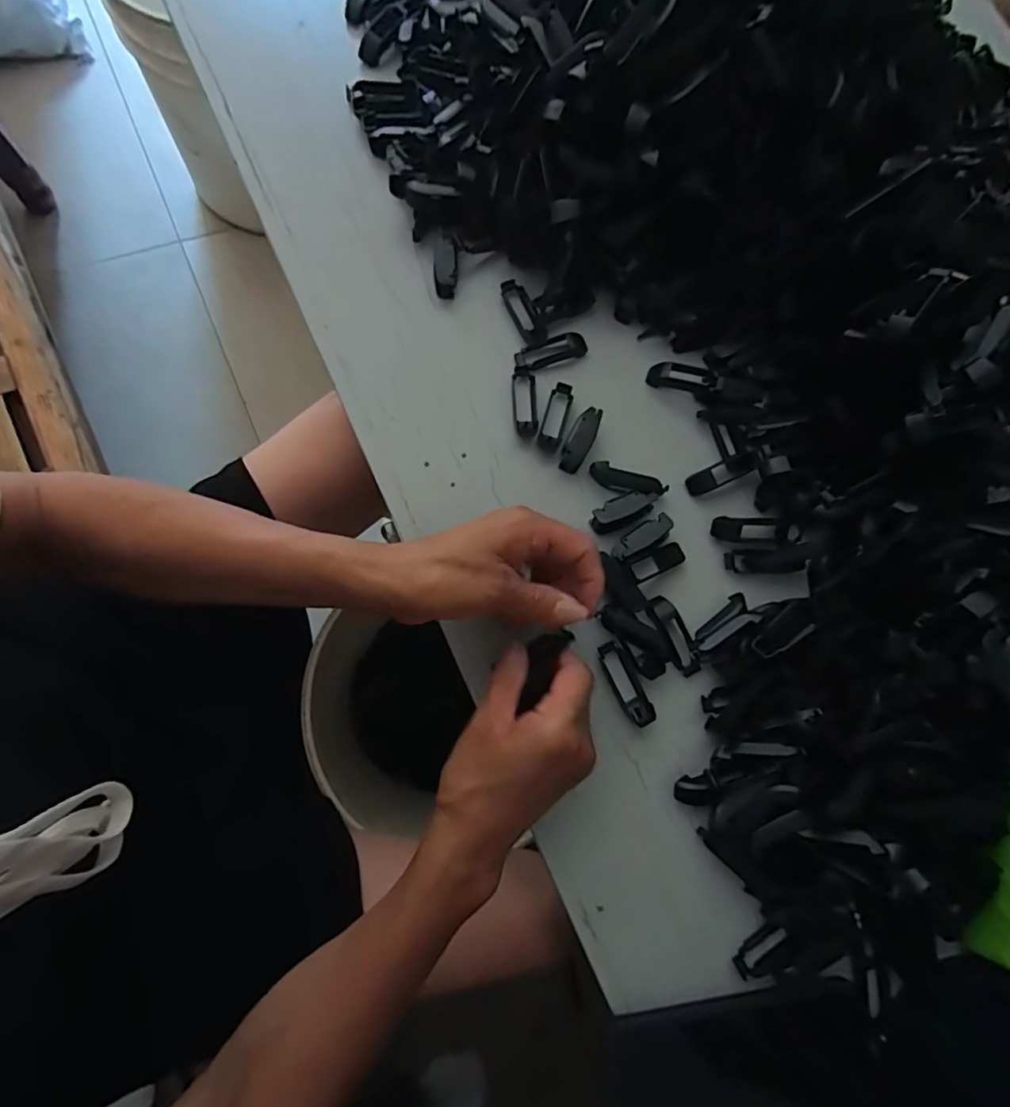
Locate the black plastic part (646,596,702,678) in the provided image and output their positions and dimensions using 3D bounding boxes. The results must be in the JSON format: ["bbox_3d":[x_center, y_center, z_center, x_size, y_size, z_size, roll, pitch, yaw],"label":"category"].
[{"bbox_3d":[0.116,0.056,0.366,0.020,0.007,0.056,-24,82,-12],"label":"black plastic part"}]

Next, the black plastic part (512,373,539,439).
[{"bbox_3d":[0.015,-0.107,0.387,0.017,0.006,0.049,-1,78,-8],"label":"black plastic part"}]

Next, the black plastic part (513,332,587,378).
[{"bbox_3d":[0.033,-0.148,0.399,0.059,0.004,0.022,-18,80,-11],"label":"black plastic part"}]

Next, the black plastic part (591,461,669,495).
[{"bbox_3d":[0.088,-0.051,0.386,0.055,0.014,0.013,18,76,-3],"label":"black plastic part"}]

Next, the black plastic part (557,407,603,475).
[{"bbox_3d":[0.054,-0.080,0.385,0.017,0.014,0.046,27,75,-1],"label":"black plastic part"}]

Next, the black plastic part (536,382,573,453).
[{"bbox_3d":[0.037,-0.099,0.389,0.017,0.006,0.051,17,76,-4],"label":"black plastic part"}]

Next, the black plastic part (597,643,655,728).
[{"bbox_3d":[0.080,0.085,0.356,0.018,0.010,0.056,-21,81,-12],"label":"black plastic part"}]

